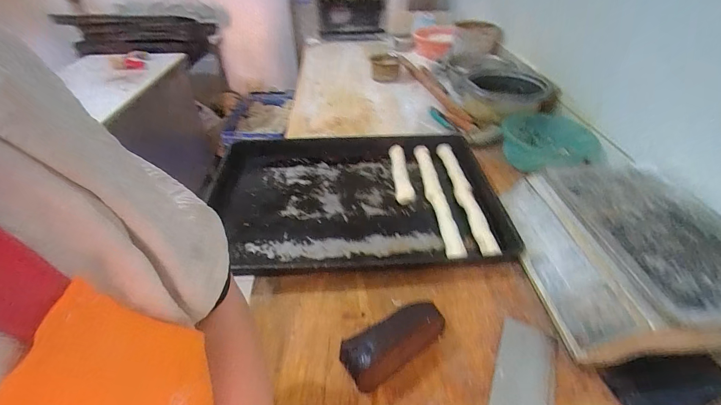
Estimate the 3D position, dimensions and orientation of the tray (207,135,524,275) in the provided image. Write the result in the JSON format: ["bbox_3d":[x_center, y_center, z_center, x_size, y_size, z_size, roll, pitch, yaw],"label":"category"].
[{"bbox_3d":[0.006,-0.042,0.797,0.592,0.068,0.538,-3,38,-4],"label":"tray"}]

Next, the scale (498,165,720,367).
[{"bbox_3d":[0.444,0.077,0.567,0.308,0.117,0.353,-3,41,-3],"label":"scale"}]

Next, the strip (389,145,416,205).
[{"bbox_3d":[0.106,-0.071,0.841,0.049,0.036,0.227,-2,41,-1],"label":"strip"}]

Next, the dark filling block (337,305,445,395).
[{"bbox_3d":[0.050,0.199,0.477,0.159,0.052,0.077,-25,46,-25],"label":"dark filling block"}]

